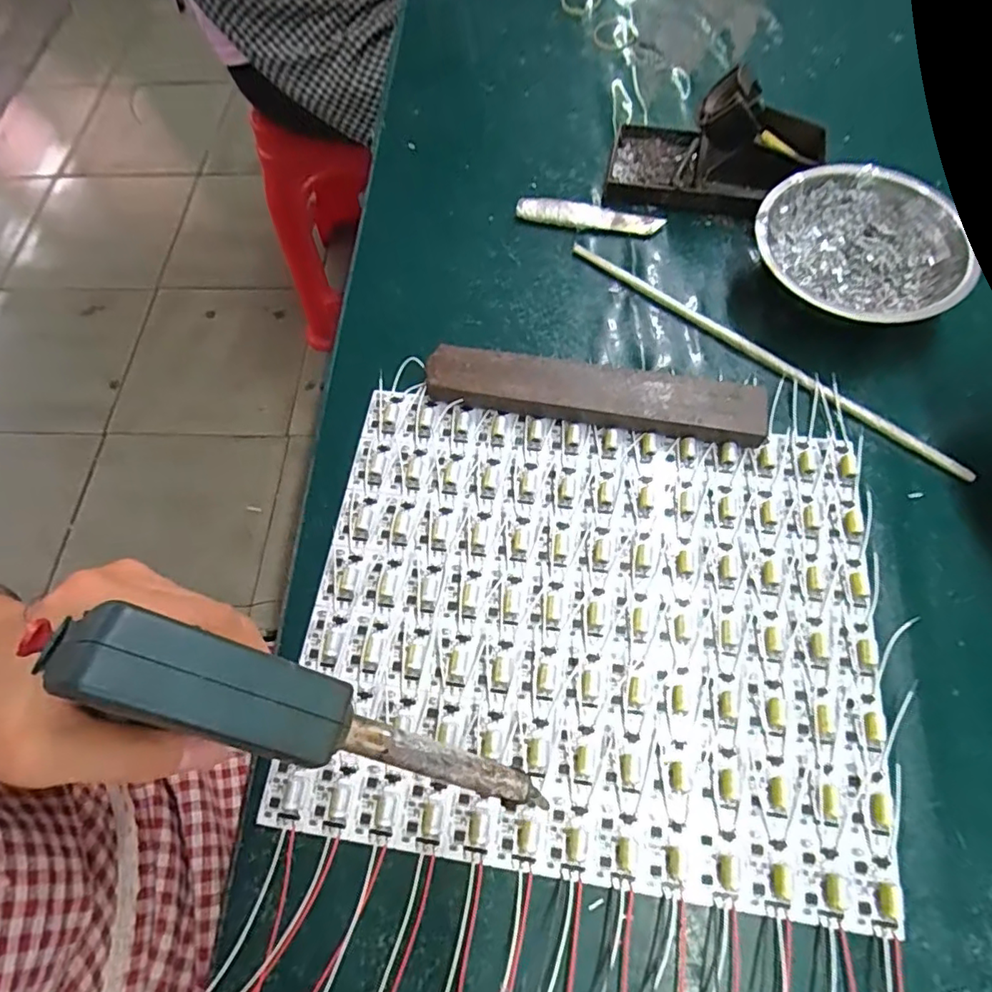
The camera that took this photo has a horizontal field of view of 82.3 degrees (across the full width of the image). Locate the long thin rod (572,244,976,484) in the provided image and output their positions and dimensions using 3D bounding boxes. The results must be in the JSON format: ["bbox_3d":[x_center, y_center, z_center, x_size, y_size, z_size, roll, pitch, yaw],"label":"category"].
[{"bbox_3d":[0.163,-0.092,0.358,0.276,0.008,0.011,37,73,16],"label":"long thin rod"}]

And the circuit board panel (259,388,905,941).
[{"bbox_3d":[0.048,0.065,0.296,0.283,0.009,0.234,7,67,6],"label":"circuit board panel"}]

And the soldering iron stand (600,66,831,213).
[{"bbox_3d":[0.160,-0.248,0.400,0.142,0.066,0.074,12,68,7],"label":"soldering iron stand"}]

